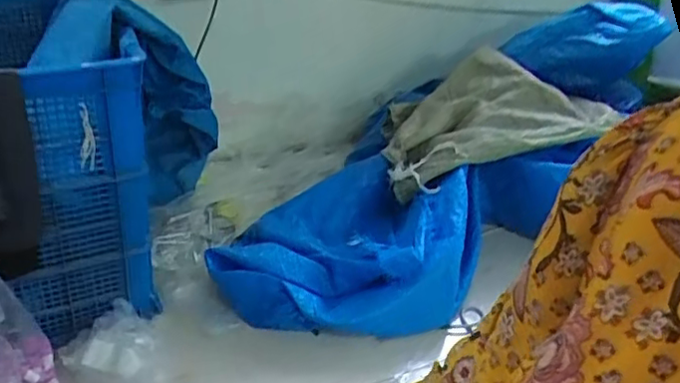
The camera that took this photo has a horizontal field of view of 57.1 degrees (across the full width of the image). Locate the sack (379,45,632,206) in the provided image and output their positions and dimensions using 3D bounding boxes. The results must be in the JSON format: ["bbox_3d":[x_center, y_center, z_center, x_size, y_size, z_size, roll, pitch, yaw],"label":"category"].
[{"bbox_3d":[0.404,-0.203,1.694,0.646,0.189,0.435,-7,33,-21],"label":"sack"}]

